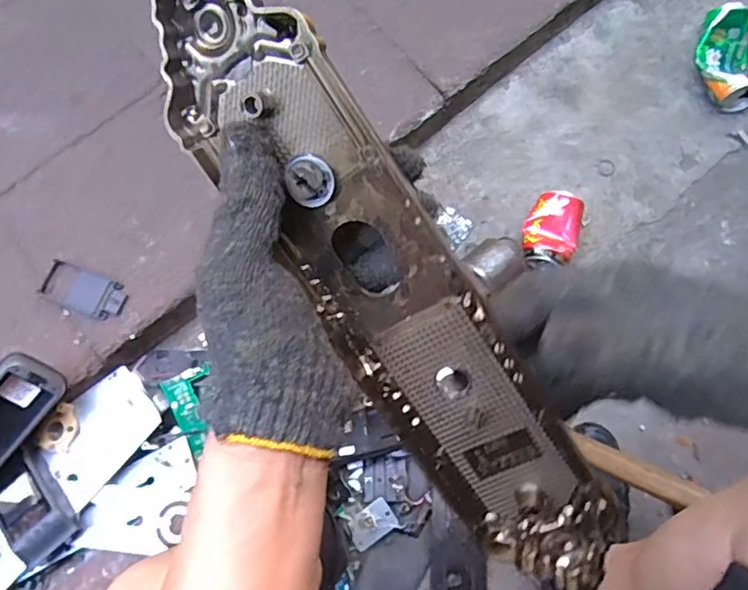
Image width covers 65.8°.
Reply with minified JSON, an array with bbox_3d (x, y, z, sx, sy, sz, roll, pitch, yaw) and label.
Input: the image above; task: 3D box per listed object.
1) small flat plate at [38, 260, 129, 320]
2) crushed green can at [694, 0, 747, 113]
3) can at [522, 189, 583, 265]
[{"bbox_3d":[-0.395,-0.005,0.790,0.115,0.004,0.056,19,72,6],"label":"small flat plate"},{"bbox_3d":[0.547,-0.369,0.889,0.095,0.052,0.154,15,72,5],"label":"crushed green can"},{"bbox_3d":[0.251,-0.094,0.819,0.076,0.054,0.103,14,72,4],"label":"can"}]

